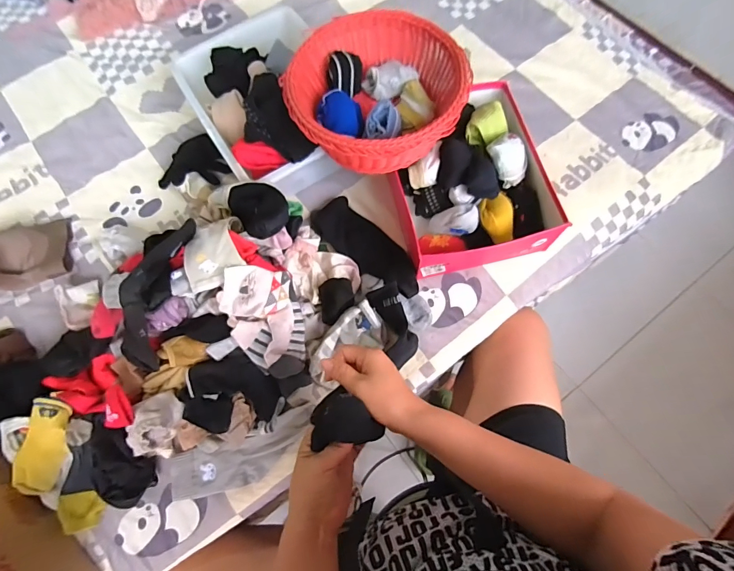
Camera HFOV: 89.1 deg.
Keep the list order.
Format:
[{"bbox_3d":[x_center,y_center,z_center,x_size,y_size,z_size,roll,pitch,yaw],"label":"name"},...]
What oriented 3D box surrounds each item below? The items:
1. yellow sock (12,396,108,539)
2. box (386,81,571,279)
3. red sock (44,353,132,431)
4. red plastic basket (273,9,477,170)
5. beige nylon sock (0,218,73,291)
[{"bbox_3d":[-0.462,0.272,0.555,0.104,0.028,0.198,-27,87,-8],"label":"yellow sock"},{"bbox_3d":[0.174,-0.177,0.670,0.250,0.112,0.286,-12,72,-3],"label":"box"},{"bbox_3d":[-0.417,0.160,0.582,0.177,0.053,0.087,17,71,28],"label":"red sock"},{"bbox_3d":[0.012,-0.312,0.613,0.272,0.085,0.272,-1,71,2],"label":"red plastic basket"},{"bbox_3d":[-0.658,-0.054,0.691,0.181,0.067,0.142,-18,72,-5],"label":"beige nylon sock"}]

